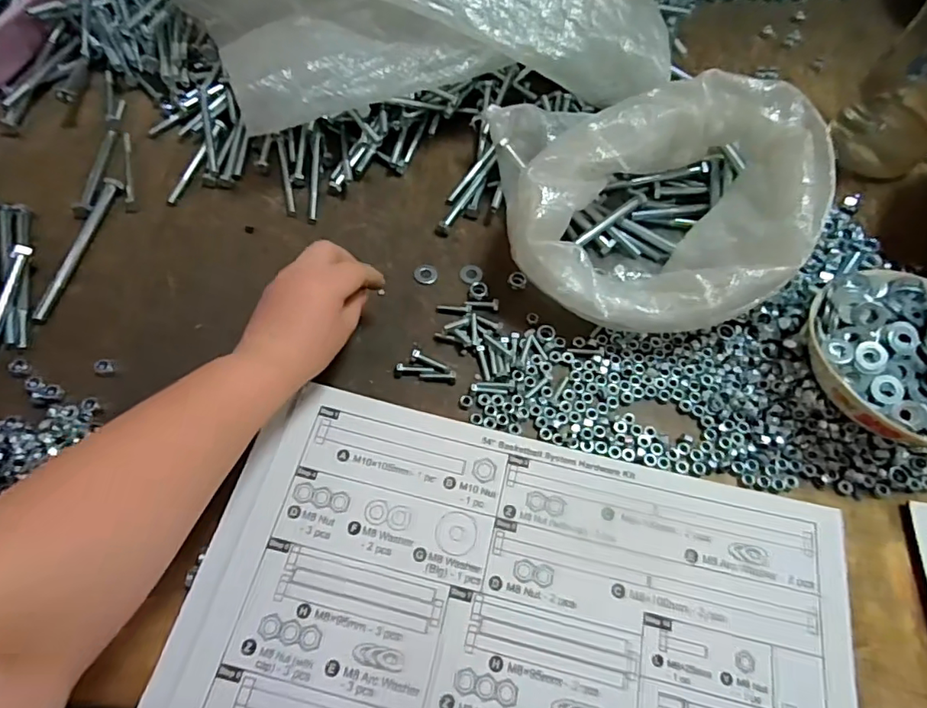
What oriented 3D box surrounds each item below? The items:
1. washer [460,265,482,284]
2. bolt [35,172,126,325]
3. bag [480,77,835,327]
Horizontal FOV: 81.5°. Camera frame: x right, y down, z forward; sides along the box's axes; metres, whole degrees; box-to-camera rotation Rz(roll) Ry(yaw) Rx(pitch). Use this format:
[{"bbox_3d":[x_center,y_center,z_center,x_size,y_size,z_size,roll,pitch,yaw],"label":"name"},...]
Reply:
[{"bbox_3d":[0.007,-0.070,0.474,0.021,0.004,0.020,-1,65,3],"label":"washer"},{"bbox_3d":[-0.339,-0.096,0.474,0.015,0.011,0.152,7,62,2],"label":"bolt"},{"bbox_3d":[0.155,-0.116,0.430,0.234,0.120,0.197,-8,63,-6],"label":"bag"}]

